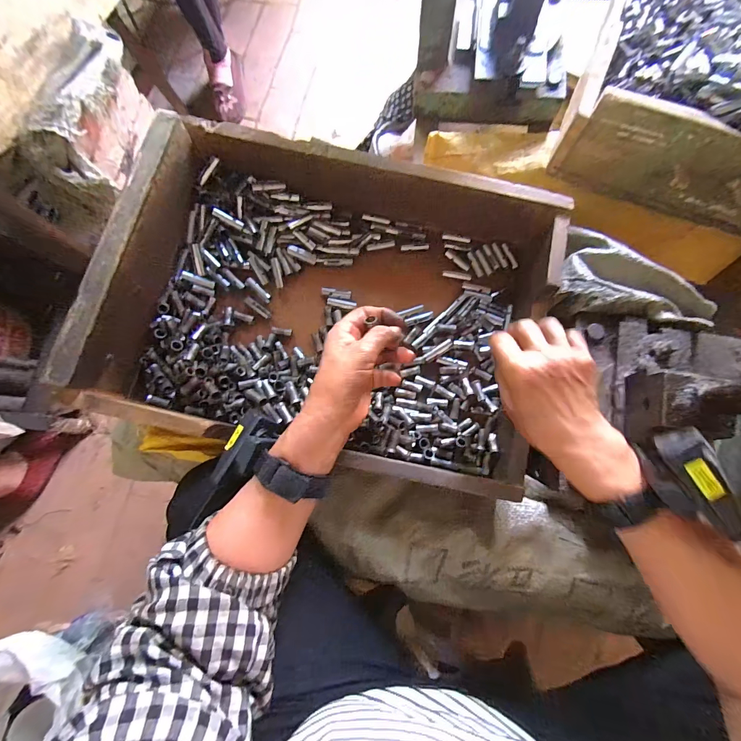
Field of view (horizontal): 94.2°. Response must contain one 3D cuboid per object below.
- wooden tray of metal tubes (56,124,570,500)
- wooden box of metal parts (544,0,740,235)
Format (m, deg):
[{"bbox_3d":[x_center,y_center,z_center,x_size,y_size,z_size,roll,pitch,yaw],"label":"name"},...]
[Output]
[{"bbox_3d":[-0.032,-0.074,0.384,0.439,0.137,0.324,13,77,4],"label":"wooden tray of metal tubes"},{"bbox_3d":[0.469,-0.438,0.462,0.297,0.130,0.452,22,78,6],"label":"wooden box of metal parts"}]

